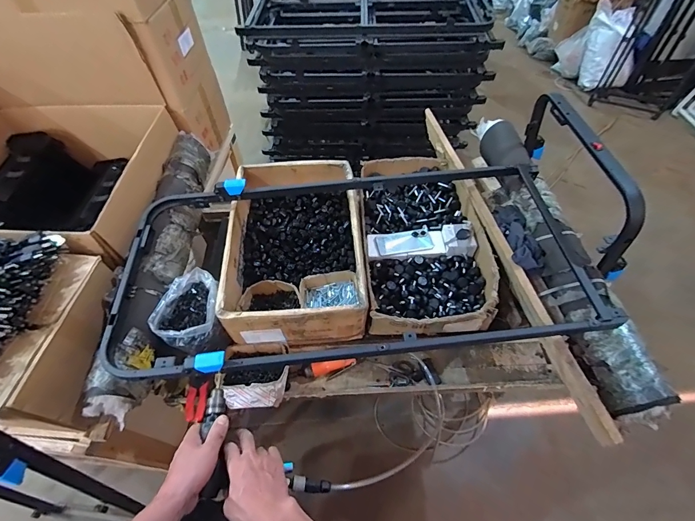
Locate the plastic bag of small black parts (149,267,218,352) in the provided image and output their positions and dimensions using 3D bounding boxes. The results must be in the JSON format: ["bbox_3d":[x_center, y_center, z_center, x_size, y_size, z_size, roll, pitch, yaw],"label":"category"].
[{"bbox_3d":[-0.374,0.111,0.835,0.143,0.049,0.191,10,57,9],"label":"plastic bag of small black parts"}]

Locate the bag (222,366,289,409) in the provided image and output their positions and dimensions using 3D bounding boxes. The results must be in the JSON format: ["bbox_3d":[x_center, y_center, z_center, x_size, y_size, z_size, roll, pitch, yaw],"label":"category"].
[{"bbox_3d":[-0.227,0.294,0.832,0.158,0.064,0.107,-4,56,-1],"label":"bag"}]

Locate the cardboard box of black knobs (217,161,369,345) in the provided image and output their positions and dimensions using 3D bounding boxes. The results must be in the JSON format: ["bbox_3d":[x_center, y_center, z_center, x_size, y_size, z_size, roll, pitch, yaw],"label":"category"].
[{"bbox_3d":[-0.139,-0.052,0.990,0.361,0.158,0.538,-4,56,-1],"label":"cardboard box of black knobs"}]

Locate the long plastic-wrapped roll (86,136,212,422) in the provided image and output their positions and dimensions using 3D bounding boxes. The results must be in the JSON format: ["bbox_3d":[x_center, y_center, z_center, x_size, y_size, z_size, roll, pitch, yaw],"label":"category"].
[{"bbox_3d":[-0.486,-0.053,0.929,0.138,0.094,0.884,-4,56,-1],"label":"long plastic-wrapped roll"}]

